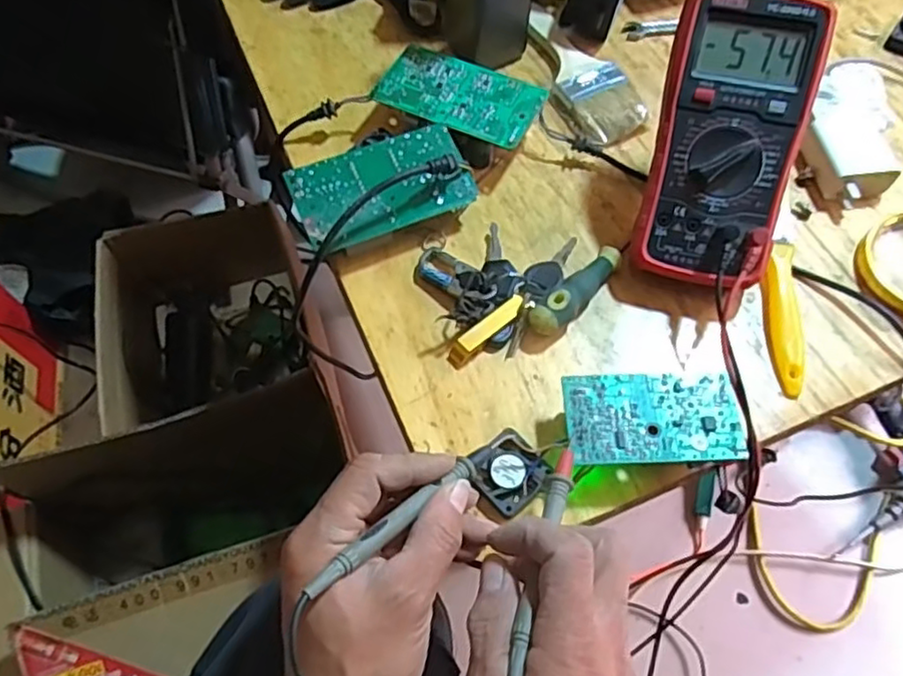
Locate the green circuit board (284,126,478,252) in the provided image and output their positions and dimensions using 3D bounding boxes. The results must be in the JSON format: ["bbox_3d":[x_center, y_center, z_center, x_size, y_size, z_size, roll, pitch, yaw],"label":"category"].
[{"bbox_3d":[-0.050,-0.109,0.476,0.122,0.023,0.062,-24,63,-10],"label":"green circuit board"}]

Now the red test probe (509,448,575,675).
[{"bbox_3d":[0.045,0.102,0.323,0.013,0.009,0.124,14,47,10],"label":"red test probe"}]

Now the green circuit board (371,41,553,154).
[{"bbox_3d":[0.008,-0.189,0.520,0.122,0.010,0.069,23,64,13],"label":"green circuit board"}]

